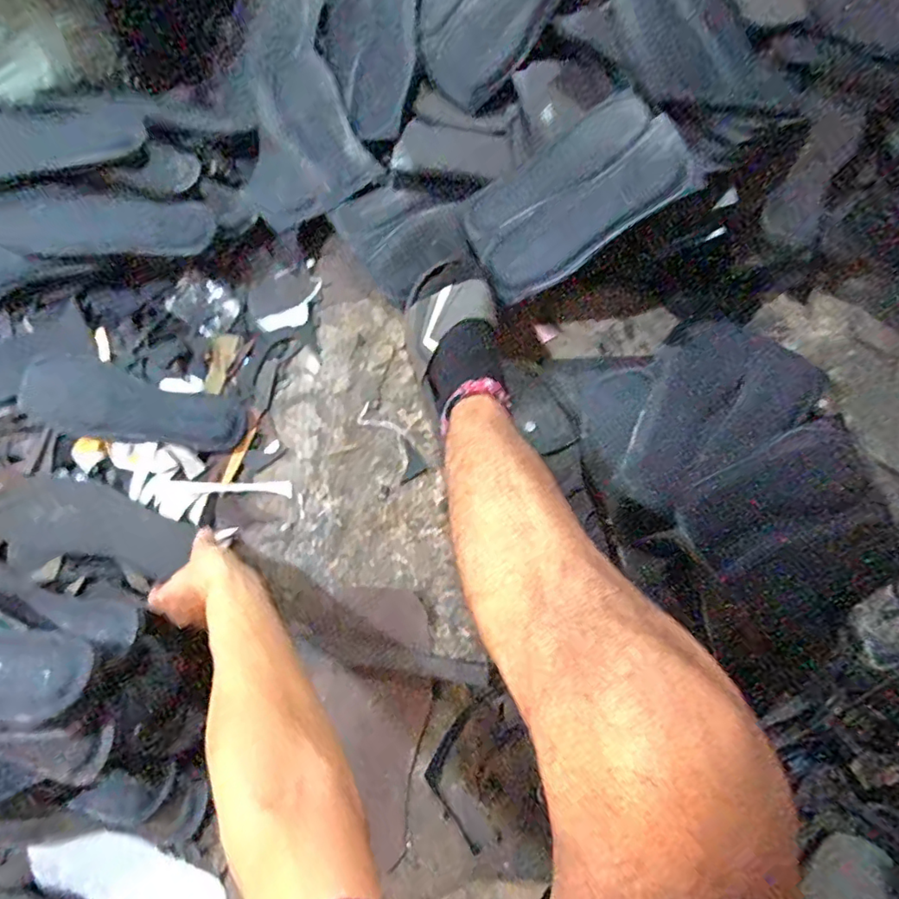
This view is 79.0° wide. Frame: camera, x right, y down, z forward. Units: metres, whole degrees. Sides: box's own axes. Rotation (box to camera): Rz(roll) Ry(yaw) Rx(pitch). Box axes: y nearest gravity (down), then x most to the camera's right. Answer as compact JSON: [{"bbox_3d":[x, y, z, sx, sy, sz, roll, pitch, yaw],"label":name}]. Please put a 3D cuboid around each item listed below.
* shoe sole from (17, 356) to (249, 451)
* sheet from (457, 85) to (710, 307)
[{"bbox_3d":[-0.377,-0.050,0.646,0.257,0.022,0.085,12,71,3],"label":"shoe sole"},{"bbox_3d":[0.137,-0.294,0.626,0.239,0.026,0.153,-27,74,25],"label":"sheet"}]

